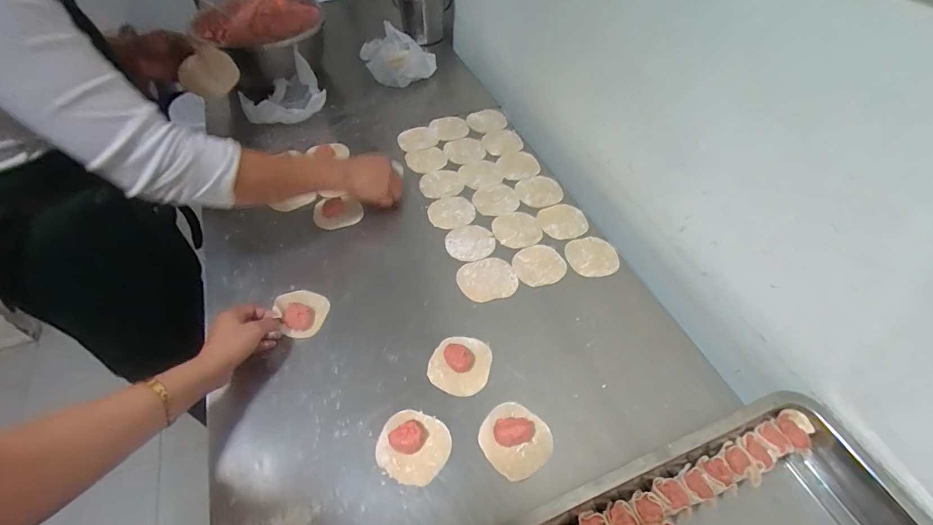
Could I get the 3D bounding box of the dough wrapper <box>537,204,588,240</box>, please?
[{"bbox_3d":[0.161,-0.068,0.737,0.079,0.006,0.076,-1,52,1],"label":"dough wrapper"}]

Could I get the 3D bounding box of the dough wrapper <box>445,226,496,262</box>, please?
[{"bbox_3d":[0.006,-0.032,0.708,0.078,0.004,0.073,-1,52,1],"label":"dough wrapper"}]

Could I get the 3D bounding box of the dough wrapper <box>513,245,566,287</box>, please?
[{"bbox_3d":[0.111,0.004,0.678,0.078,0.005,0.072,-1,52,1],"label":"dough wrapper"}]

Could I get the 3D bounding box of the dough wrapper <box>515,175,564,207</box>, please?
[{"bbox_3d":[0.128,-0.126,0.787,0.077,0.005,0.074,-1,52,1],"label":"dough wrapper"}]

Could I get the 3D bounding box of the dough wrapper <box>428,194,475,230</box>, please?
[{"bbox_3d":[-0.025,-0.087,0.753,0.078,0.005,0.073,-1,52,1],"label":"dough wrapper"}]

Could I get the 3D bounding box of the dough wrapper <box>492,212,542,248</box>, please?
[{"bbox_3d":[0.083,-0.055,0.726,0.077,0.004,0.077,-1,52,1],"label":"dough wrapper"}]

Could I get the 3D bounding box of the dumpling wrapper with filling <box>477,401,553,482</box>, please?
[{"bbox_3d":[0.056,0.199,0.503,0.077,0.019,0.076,-1,52,1],"label":"dumpling wrapper with filling"}]

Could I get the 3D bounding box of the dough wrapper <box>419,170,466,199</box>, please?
[{"bbox_3d":[-0.045,-0.143,0.802,0.077,0.005,0.074,-1,52,1],"label":"dough wrapper"}]

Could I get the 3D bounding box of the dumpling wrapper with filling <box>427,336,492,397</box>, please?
[{"bbox_3d":[-0.007,0.128,0.570,0.075,0.027,0.076,-1,52,1],"label":"dumpling wrapper with filling"}]

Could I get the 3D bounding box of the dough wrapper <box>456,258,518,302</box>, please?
[{"bbox_3d":[0.030,0.024,0.664,0.086,0.006,0.075,-12,52,-10],"label":"dough wrapper"}]

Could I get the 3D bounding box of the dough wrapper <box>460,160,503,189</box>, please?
[{"bbox_3d":[0.028,-0.163,0.814,0.077,0.007,0.070,-1,52,1],"label":"dough wrapper"}]

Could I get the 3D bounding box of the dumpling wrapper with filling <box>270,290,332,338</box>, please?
[{"bbox_3d":[-0.227,0.064,0.614,0.064,0.028,0.076,-23,54,-15],"label":"dumpling wrapper with filling"}]

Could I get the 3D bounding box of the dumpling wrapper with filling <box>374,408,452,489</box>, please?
[{"bbox_3d":[-0.061,0.205,0.498,0.077,0.023,0.075,-1,52,1],"label":"dumpling wrapper with filling"}]

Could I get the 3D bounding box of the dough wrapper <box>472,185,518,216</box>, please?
[{"bbox_3d":[0.054,-0.109,0.769,0.080,0.004,0.070,-20,54,-13],"label":"dough wrapper"}]

